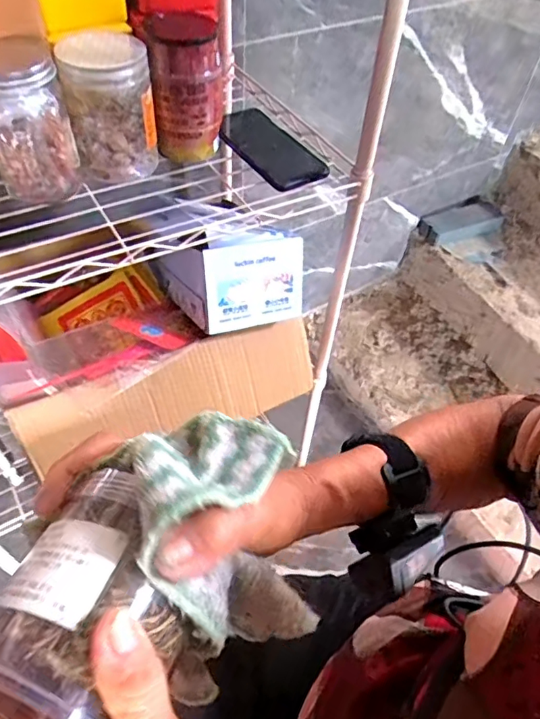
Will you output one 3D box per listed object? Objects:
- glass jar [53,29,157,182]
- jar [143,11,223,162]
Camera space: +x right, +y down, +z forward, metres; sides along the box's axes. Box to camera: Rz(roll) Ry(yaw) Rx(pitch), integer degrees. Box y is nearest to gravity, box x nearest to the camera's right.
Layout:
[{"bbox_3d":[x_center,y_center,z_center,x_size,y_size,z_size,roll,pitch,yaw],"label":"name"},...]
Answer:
[{"bbox_3d":[-0.167,-0.269,0.558,0.086,0.115,0.099,-7,52,-8],"label":"glass jar"},{"bbox_3d":[-0.091,-0.297,0.578,0.077,0.128,0.067,-6,52,-8],"label":"jar"}]

